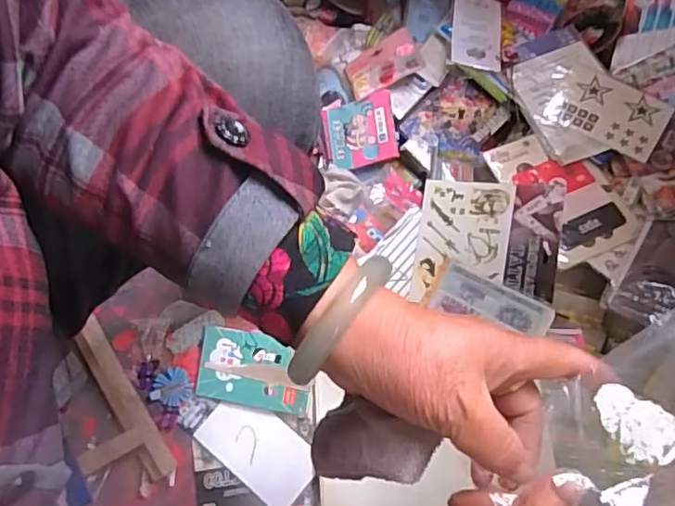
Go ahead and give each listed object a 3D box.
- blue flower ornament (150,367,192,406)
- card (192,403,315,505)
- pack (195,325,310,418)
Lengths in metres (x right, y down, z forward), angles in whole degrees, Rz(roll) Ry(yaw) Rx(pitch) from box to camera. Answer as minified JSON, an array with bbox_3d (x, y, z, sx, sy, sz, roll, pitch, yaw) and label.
[{"bbox_3d":[-0.209,0.167,0.736,0.050,0.005,0.045,4,77,0],"label":"blue flower ornament"},{"bbox_3d":[-0.099,0.242,0.725,0.145,0.006,0.085,37,83,8],"label":"card"},{"bbox_3d":[-0.103,0.147,0.728,0.138,0.004,0.091,10,92,3],"label":"pack"}]

